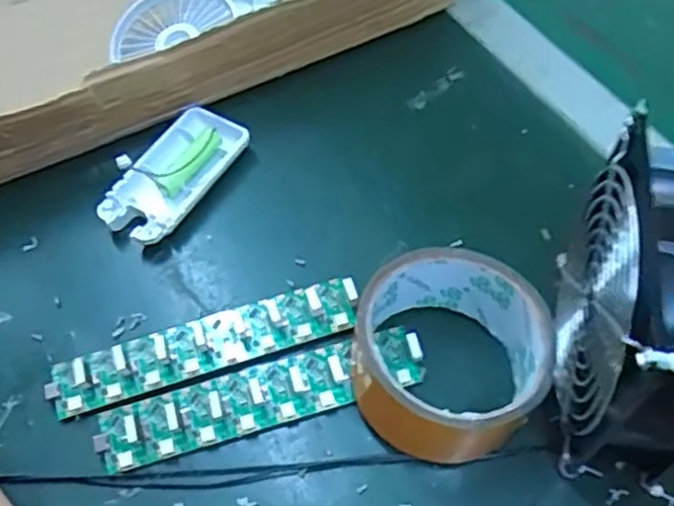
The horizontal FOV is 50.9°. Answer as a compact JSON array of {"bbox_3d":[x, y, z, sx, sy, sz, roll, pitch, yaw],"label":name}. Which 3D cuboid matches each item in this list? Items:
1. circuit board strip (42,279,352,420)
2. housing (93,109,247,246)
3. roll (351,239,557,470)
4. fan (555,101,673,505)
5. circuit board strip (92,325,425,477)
[{"bbox_3d":[-0.067,0.046,0.362,0.158,0.012,0.030,-17,58,-8],"label":"circuit board strip"},{"bbox_3d":[-0.097,-0.046,0.418,0.046,0.024,0.090,26,62,18],"label":"housing"},{"bbox_3d":[0.054,0.048,0.333,0.090,0.054,0.085,-1,57,2],"label":"roll"},{"bbox_3d":[0.131,0.024,0.305,0.056,0.120,0.117,6,57,7],"label":"fan"},{"bbox_3d":[-0.037,0.068,0.346,0.157,0.017,0.033,-15,57,-7],"label":"circuit board strip"}]

